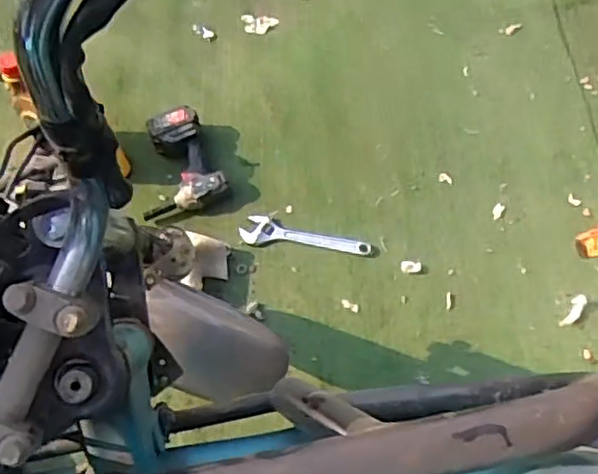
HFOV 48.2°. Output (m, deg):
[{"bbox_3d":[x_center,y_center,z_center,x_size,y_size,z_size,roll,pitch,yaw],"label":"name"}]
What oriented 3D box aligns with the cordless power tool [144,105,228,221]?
[{"bbox_3d":[-0.268,-0.185,1.585,0.188,0.065,0.277,-7,61,0],"label":"cordless power tool"}]

